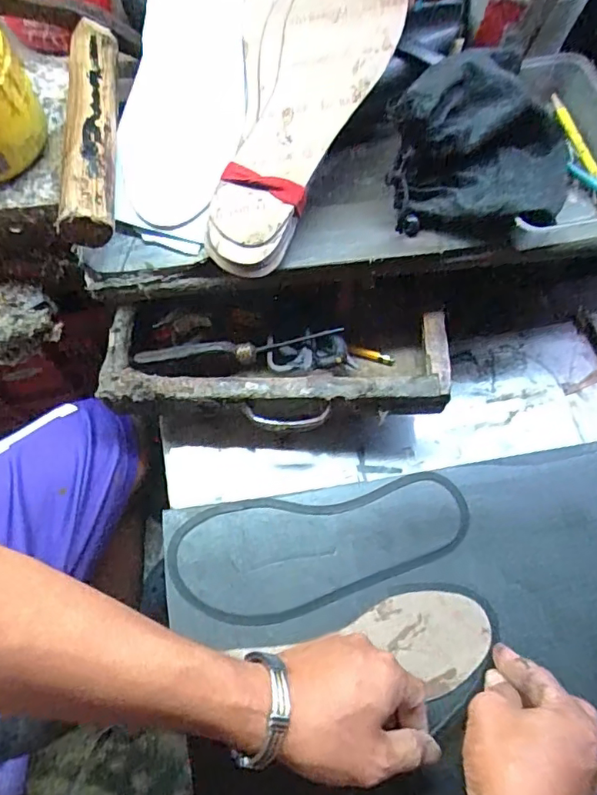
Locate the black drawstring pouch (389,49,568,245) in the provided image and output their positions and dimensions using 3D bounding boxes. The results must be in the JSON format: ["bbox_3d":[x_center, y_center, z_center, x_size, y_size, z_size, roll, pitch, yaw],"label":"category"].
[{"bbox_3d":[0.135,-0.181,0.400,0.136,0.079,0.100,14,68,4],"label":"black drawstring pouch"}]

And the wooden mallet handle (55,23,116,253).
[{"bbox_3d":[-0.149,-0.197,0.399,0.035,0.039,0.200,-5,68,-3],"label":"wooden mallet handle"}]

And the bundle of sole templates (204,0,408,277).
[{"bbox_3d":[-0.003,-0.218,0.395,0.107,0.024,0.262,18,87,6],"label":"bundle of sole templates"}]

